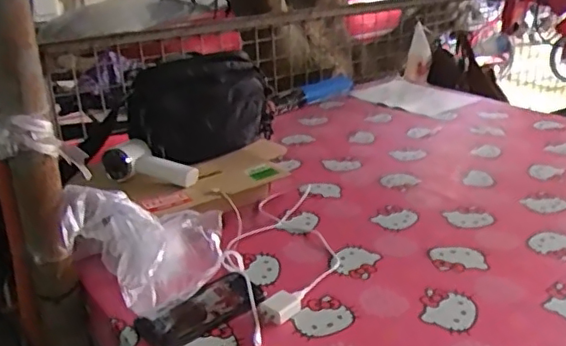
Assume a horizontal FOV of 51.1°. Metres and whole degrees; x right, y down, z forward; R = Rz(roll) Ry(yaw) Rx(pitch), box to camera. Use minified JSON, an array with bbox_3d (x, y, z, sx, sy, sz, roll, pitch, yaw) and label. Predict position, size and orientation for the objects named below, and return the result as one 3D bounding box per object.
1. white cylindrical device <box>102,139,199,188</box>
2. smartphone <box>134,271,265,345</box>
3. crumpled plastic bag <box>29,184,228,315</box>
[{"bbox_3d":[-0.215,-0.017,0.978,0.157,0.050,0.059,5,24,14],"label":"white cylindrical device"},{"bbox_3d":[-0.101,0.176,0.772,0.167,0.013,0.072,-22,30,-39],"label":"smartphone"},{"bbox_3d":[-0.197,0.090,0.815,0.193,0.136,0.167,8,25,21],"label":"crumpled plastic bag"}]

